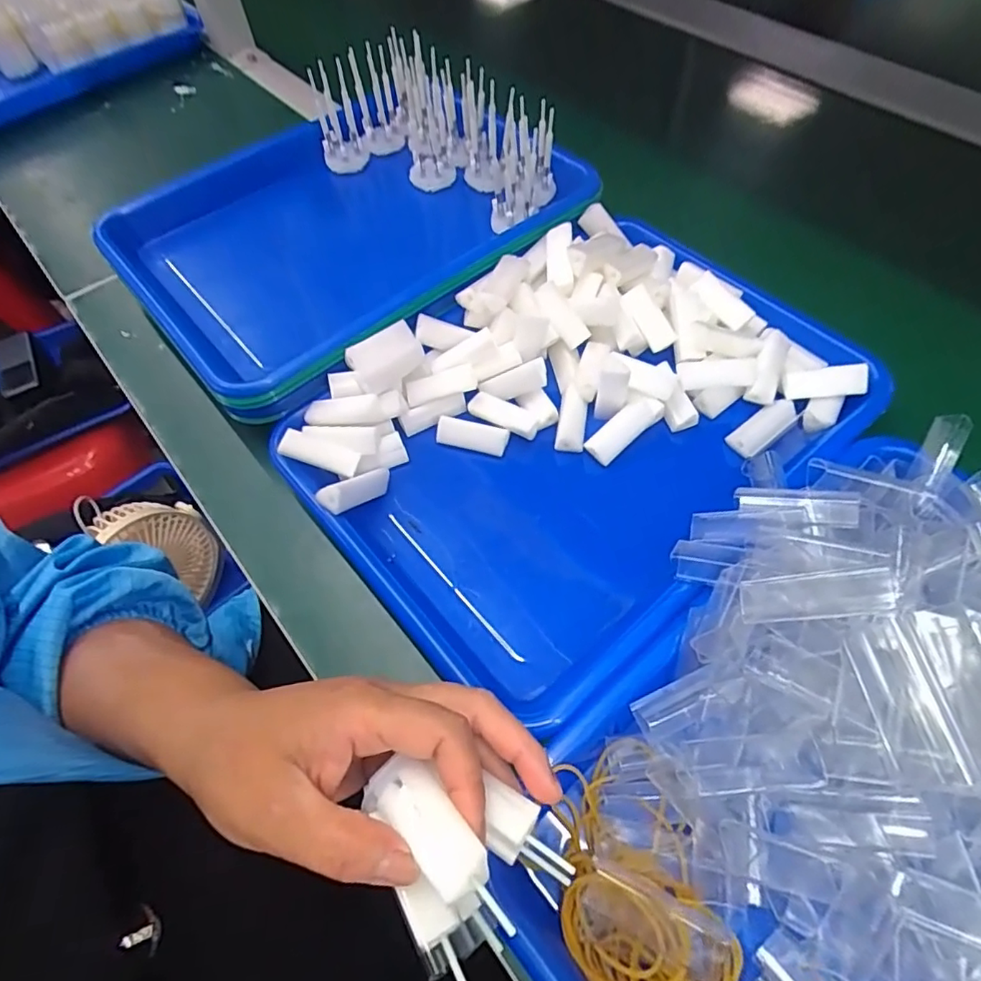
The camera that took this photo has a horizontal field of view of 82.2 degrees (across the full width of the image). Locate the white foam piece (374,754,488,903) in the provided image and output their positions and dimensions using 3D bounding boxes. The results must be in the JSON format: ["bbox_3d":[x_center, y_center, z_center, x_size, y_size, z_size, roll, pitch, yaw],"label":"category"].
[{"bbox_3d":[-0.021,0.117,0.197,0.021,0.006,0.050,-42,45,-20],"label":"white foam piece"}]

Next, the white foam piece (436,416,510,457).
[{"bbox_3d":[-0.012,-0.036,0.368,0.047,0.014,0.014,14,61,11],"label":"white foam piece"}]

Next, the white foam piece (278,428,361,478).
[{"bbox_3d":[-0.102,-0.023,0.338,0.045,0.008,0.017,19,60,-9],"label":"white foam piece"}]

